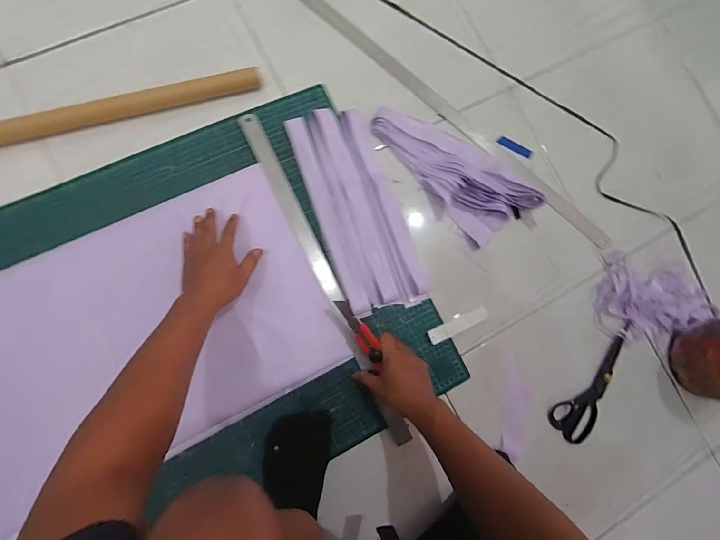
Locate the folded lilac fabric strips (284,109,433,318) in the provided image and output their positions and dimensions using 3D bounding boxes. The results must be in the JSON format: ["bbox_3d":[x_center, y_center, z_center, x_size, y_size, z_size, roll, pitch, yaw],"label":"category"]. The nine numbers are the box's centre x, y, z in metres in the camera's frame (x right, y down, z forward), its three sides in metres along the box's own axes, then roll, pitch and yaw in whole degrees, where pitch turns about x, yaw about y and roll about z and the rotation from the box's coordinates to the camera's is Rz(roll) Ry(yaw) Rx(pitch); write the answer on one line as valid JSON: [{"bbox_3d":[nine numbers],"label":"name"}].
[{"bbox_3d":[-0.005,-0.107,0.613,0.147,0.010,0.361,-21,88,-7],"label":"folded lilac fabric strips"}]

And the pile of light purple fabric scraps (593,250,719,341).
[{"bbox_3d":[0.567,0.060,0.663,0.220,0.029,0.156,15,84,-5],"label":"pile of light purple fabric scraps"}]

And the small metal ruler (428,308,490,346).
[{"bbox_3d":[0.179,0.099,0.626,0.120,0.006,0.027,-23,87,-15],"label":"small metal ruler"}]

